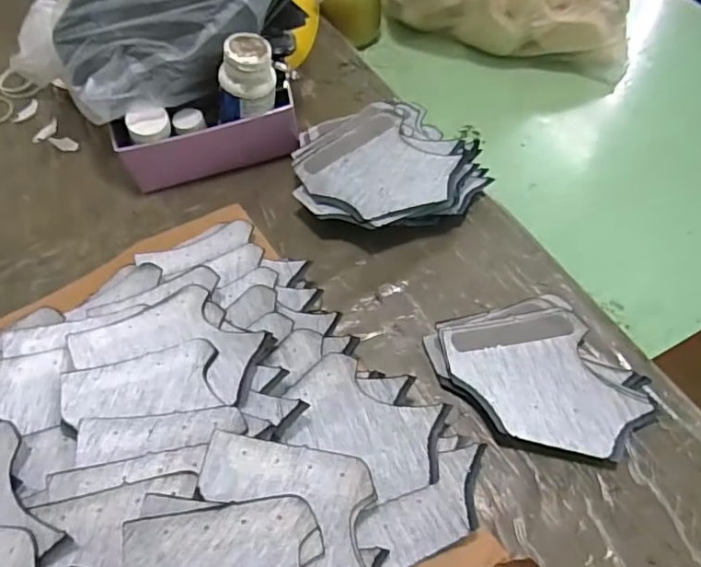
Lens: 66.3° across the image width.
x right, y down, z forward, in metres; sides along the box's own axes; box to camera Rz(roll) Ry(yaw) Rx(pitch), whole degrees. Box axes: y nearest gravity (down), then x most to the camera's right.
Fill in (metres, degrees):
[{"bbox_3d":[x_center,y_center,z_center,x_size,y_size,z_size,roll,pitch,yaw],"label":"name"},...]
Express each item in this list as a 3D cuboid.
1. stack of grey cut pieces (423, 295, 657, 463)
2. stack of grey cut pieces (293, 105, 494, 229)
[{"bbox_3d":[0.138,0.064,0.395,0.109,0.018,0.141,-36,61,-18],"label":"stack of grey cut pieces"},{"bbox_3d":[0.035,-0.105,0.490,0.165,0.058,0.132,-9,56,-2],"label":"stack of grey cut pieces"}]

